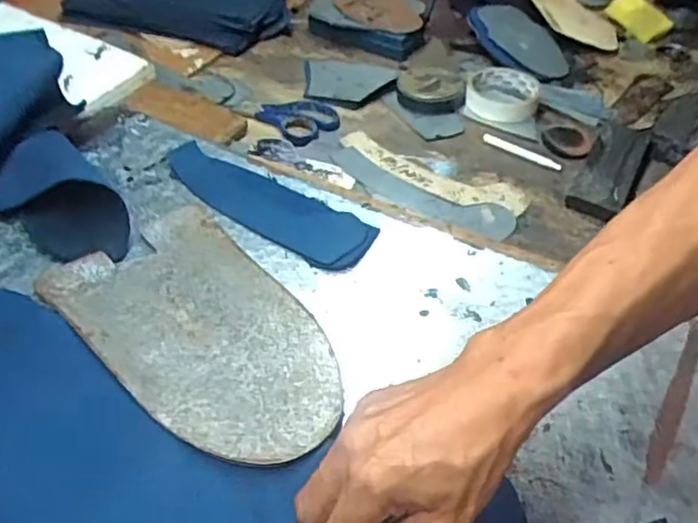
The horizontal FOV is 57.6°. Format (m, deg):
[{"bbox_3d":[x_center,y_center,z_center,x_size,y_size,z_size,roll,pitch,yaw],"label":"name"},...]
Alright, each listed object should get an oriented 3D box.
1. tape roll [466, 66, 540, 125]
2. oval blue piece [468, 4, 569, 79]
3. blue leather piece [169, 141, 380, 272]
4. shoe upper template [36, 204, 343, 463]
[{"bbox_3d":[0.180,-0.194,0.746,0.077,0.028,0.089,12,46,10],"label":"tape roll"},{"bbox_3d":[0.231,-0.299,0.856,0.073,0.016,0.151,-34,67,-12],"label":"oval blue piece"},{"bbox_3d":[-0.082,-0.056,0.585,0.229,0.007,0.066,28,56,25],"label":"blue leather piece"},{"bbox_3d":[-0.109,0.047,0.480,0.145,0.006,0.258,-33,54,-30],"label":"shoe upper template"}]

